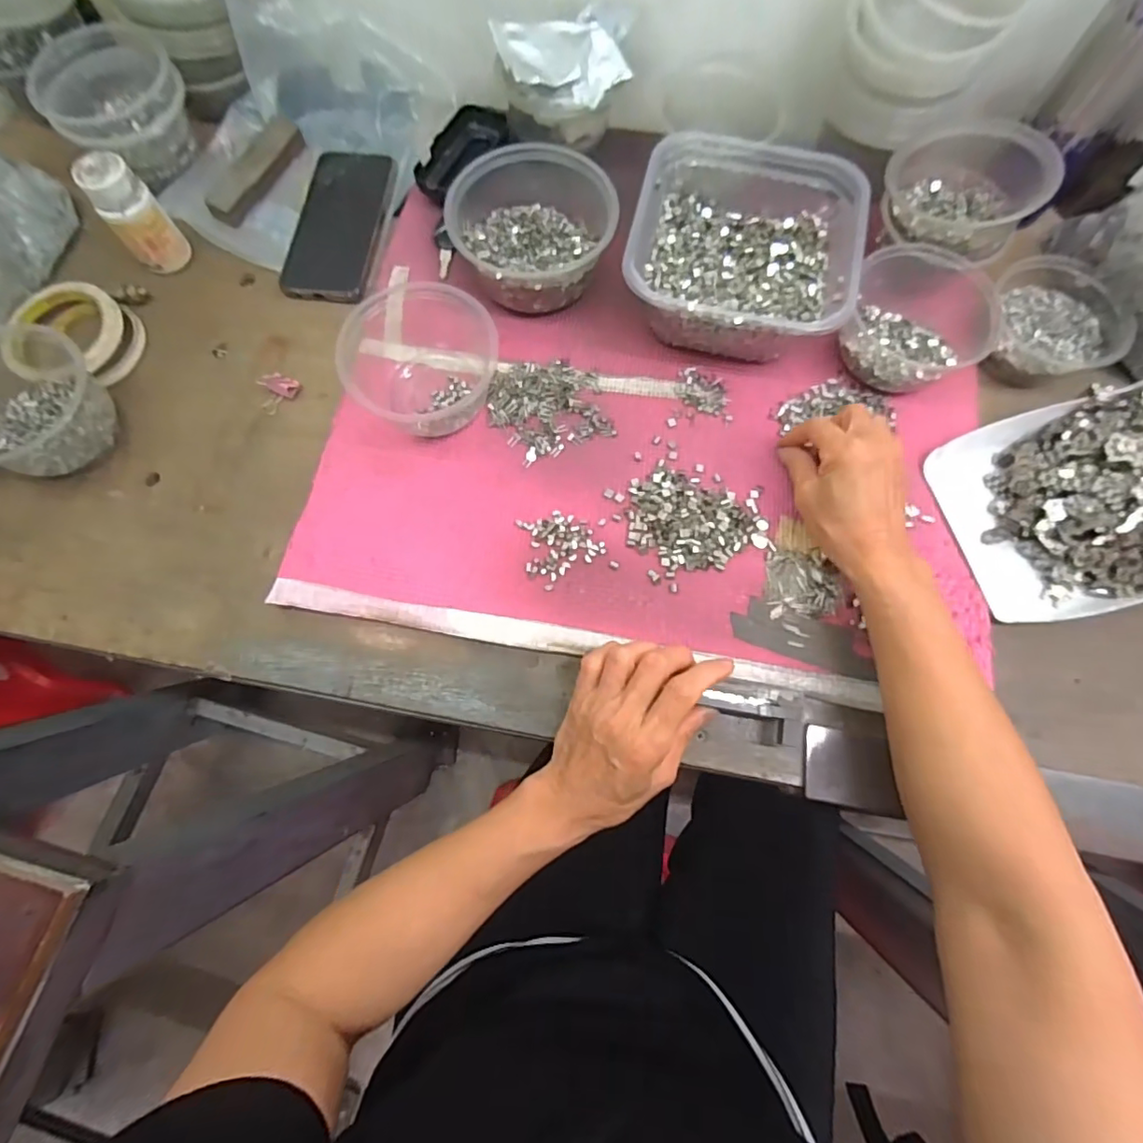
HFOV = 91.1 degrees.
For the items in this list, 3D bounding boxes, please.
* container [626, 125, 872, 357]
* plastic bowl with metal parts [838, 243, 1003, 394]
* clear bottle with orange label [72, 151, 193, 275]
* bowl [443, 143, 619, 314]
[{"bbox_3d":[0.137,-0.263,0.463,0.169,0.074,0.174,12,75,3],"label":"container"},{"bbox_3d":[0.280,-0.204,0.457,0.117,0.051,0.111,0,75,0],"label":"plastic bowl with metal parts"},{"bbox_3d":[-0.372,-0.303,0.479,0.044,0.080,0.039,-37,78,-9],"label":"clear bottle with orange label"},{"bbox_3d":[-0.033,-0.294,0.474,0.133,0.069,0.135,0,75,0],"label":"bowl"}]

